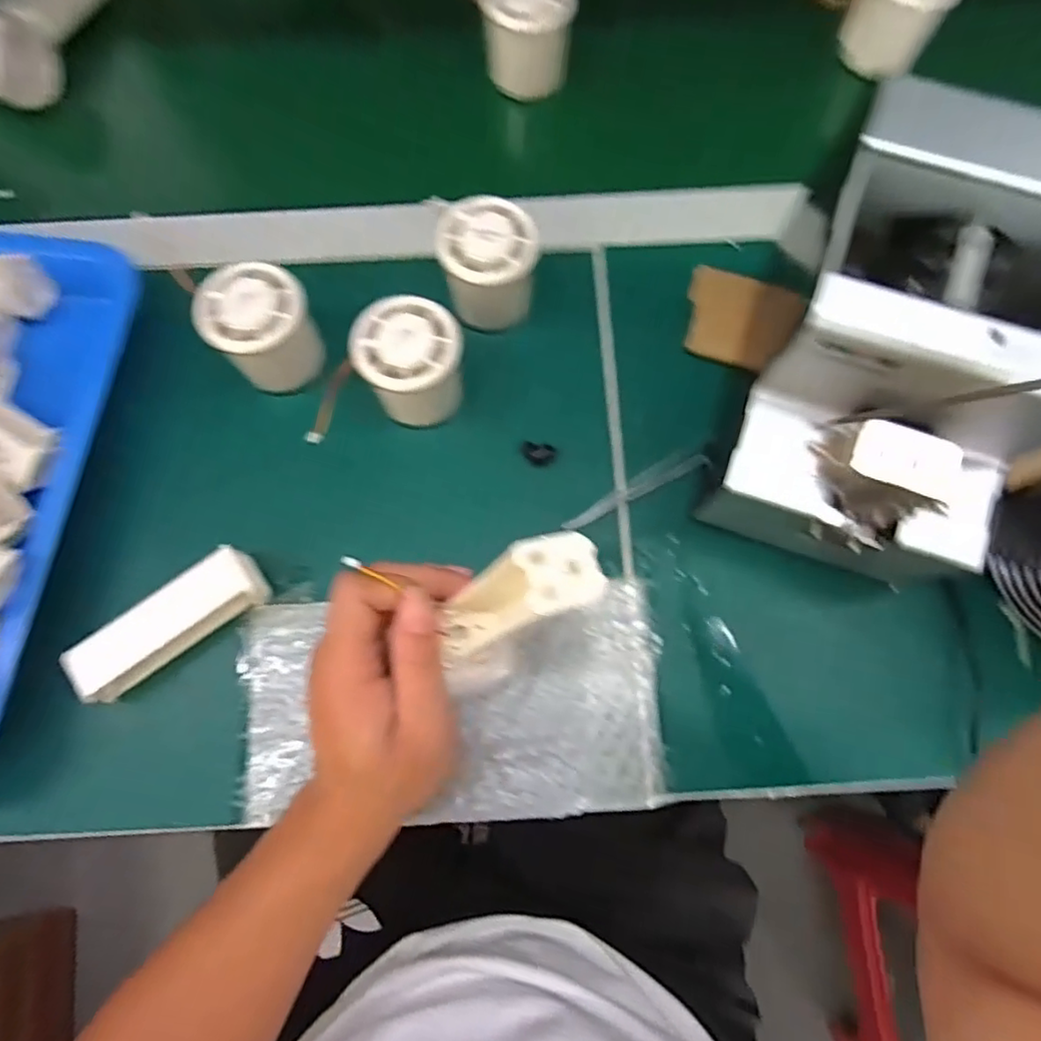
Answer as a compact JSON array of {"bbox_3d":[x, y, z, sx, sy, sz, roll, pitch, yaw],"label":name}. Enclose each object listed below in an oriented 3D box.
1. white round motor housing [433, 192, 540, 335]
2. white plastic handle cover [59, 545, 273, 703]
[{"bbox_3d":[-0.019,-0.157,0.401,0.056,0.063,0.056,0,75,0],"label":"white round motor housing"},{"bbox_3d":[-0.197,0.059,0.365,0.105,0.030,0.033,-35,78,-9],"label":"white plastic handle cover"}]

